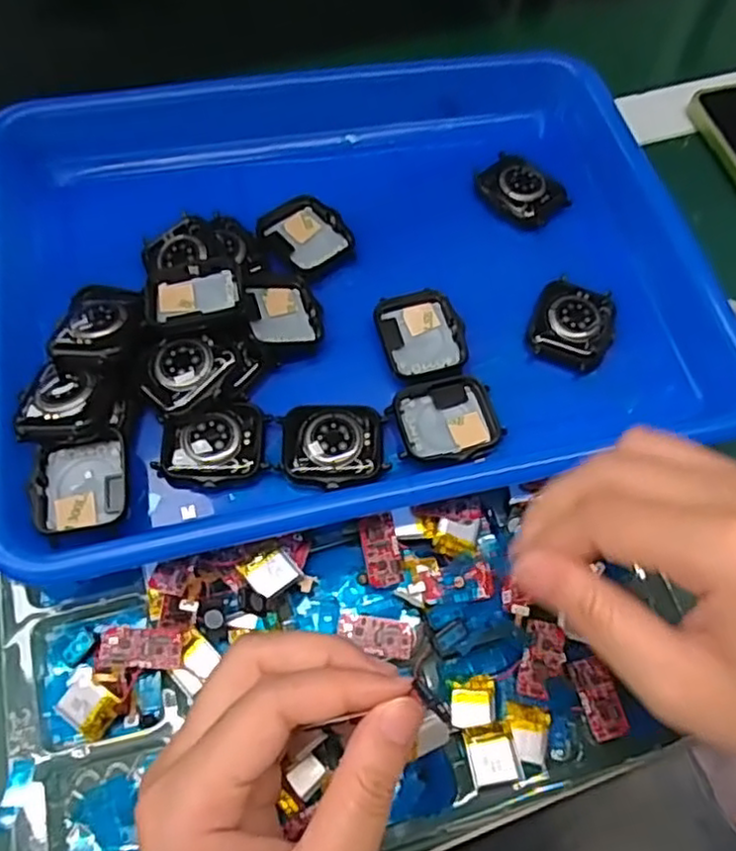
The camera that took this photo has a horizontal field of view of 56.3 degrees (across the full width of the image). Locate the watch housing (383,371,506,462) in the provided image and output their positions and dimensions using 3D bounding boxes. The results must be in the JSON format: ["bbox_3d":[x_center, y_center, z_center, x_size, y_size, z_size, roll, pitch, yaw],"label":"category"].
[{"bbox_3d":[0.034,-0.003,0.303,0.046,0.007,0.041,-14,65,-9],"label":"watch housing"}]

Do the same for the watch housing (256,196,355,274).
[{"bbox_3d":[-0.030,-0.094,0.341,0.040,0.008,0.036,42,69,17],"label":"watch housing"}]

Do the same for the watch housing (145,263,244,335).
[{"bbox_3d":[-0.076,-0.057,0.304,0.042,0.007,0.033,-11,65,-8],"label":"watch housing"}]

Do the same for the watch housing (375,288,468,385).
[{"bbox_3d":[0.025,-0.042,0.320,0.039,0.009,0.043,-15,65,-10],"label":"watch housing"}]

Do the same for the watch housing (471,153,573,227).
[{"bbox_3d":[0.080,-0.124,0.361,0.045,0.008,0.036,39,68,15],"label":"watch housing"}]

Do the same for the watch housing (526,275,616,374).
[{"bbox_3d":[0.098,-0.049,0.326,0.037,0.008,0.047,19,64,7],"label":"watch housing"}]

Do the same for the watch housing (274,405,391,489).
[{"bbox_3d":[-0.015,0.008,0.292,0.043,0.007,0.037,-2,64,-4],"label":"watch housing"}]

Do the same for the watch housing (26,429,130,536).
[{"bbox_3d":[-0.113,0.022,0.272,0.037,0.010,0.040,-7,64,-6],"label":"watch housing"}]

